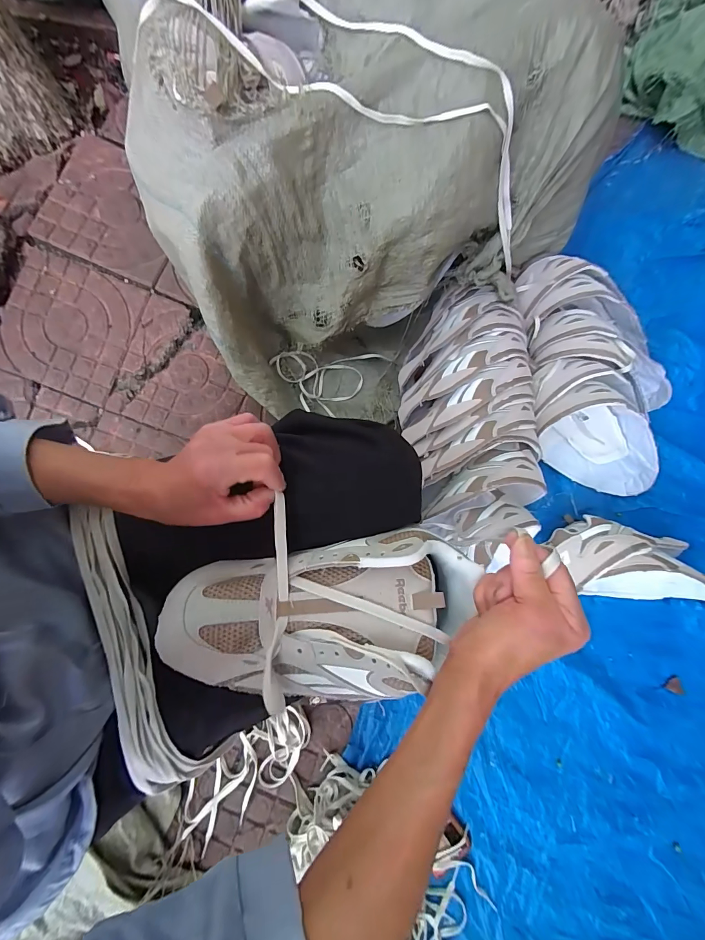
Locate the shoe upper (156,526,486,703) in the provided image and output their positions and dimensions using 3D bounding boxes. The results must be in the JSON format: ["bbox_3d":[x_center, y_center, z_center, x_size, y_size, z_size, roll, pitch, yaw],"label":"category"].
[{"bbox_3d":[-0.019,0.119,0.289,0.242,0.061,0.116,-7,77,-3],"label":"shoe upper"}]

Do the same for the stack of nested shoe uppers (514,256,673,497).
[{"bbox_3d":[0.419,-0.154,0.641,0.233,0.132,0.442,-22,98,-7],"label":"stack of nested shoe uppers"}]

